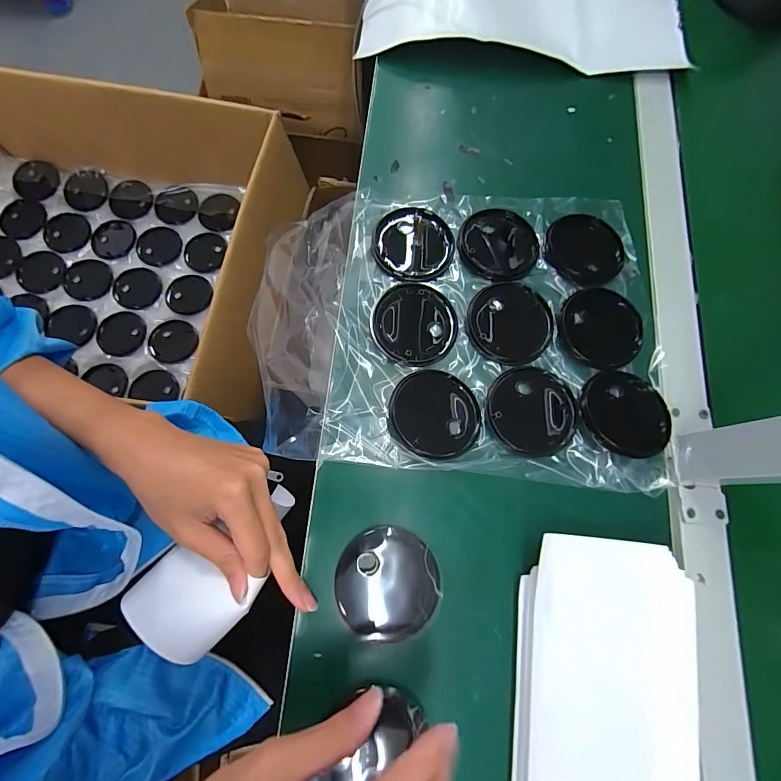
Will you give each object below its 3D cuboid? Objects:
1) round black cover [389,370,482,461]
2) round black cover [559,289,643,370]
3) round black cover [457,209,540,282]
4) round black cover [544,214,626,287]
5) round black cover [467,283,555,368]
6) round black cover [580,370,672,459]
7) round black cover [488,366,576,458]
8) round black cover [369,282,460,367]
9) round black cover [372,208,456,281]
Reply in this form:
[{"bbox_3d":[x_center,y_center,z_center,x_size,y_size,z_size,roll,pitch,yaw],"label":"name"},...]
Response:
[{"bbox_3d":[0.038,0.019,0.324,0.074,0.015,0.073,1,75,-2],"label":"round black cover"},{"bbox_3d":[0.186,-0.056,0.344,0.069,0.005,0.069,1,75,-2],"label":"round black cover"},{"bbox_3d":[0.104,-0.142,0.373,0.074,0.010,0.077,1,75,-2],"label":"round black cover"},{"bbox_3d":[0.189,-0.139,0.378,0.074,0.008,0.076,1,75,-2],"label":"round black cover"},{"bbox_3d":[0.110,-0.060,0.355,0.076,0.013,0.073,1,75,-2],"label":"round black cover"},{"bbox_3d":[0.201,0.019,0.331,0.069,0.013,0.074,0,74,-2],"label":"round black cover"},{"bbox_3d":[0.122,0.017,0.335,0.072,0.004,0.080,39,77,8],"label":"round black cover"},{"bbox_3d":[0.022,-0.060,0.348,0.072,0.008,0.077,1,75,-2],"label":"round black cover"},{"bbox_3d":[0.022,-0.140,0.369,0.075,0.010,0.077,1,75,-2],"label":"round black cover"}]

